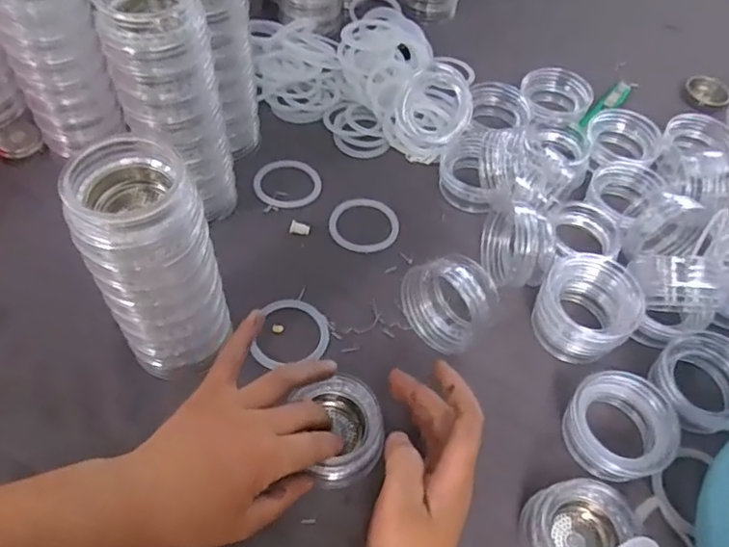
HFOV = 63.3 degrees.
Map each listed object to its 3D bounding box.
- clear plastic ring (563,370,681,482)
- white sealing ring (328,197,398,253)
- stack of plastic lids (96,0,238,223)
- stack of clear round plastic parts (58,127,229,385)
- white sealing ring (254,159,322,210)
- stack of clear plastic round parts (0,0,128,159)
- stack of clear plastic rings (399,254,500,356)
[{"bbox_3d":[0.170,0.100,0.393,0.066,0.030,0.059,23,56,11],"label":"clear plastic ring"},{"bbox_3d":[0.000,-0.043,0.503,0.058,0.004,0.056,2,55,-3],"label":"white sealing ring"},{"bbox_3d":[-0.142,-0.123,0.440,0.068,0.175,0.074,-14,58,-14],"label":"stack of plastic lids"},{"bbox_3d":[-0.126,-0.001,0.364,0.065,0.166,0.061,-23,60,-20],"label":"stack of clear round plastic parts"},{"bbox_3d":[-0.068,-0.080,0.525,0.058,0.004,0.059,2,55,-3],"label":"white sealing ring"},{"bbox_3d":[-0.237,-0.172,0.454,0.068,0.162,0.053,-23,60,-20],"label":"stack of clear plastic round parts"},{"bbox_3d":[0.063,0.020,0.431,0.042,0.064,0.066,-21,64,-34],"label":"stack of clear plastic rings"}]

